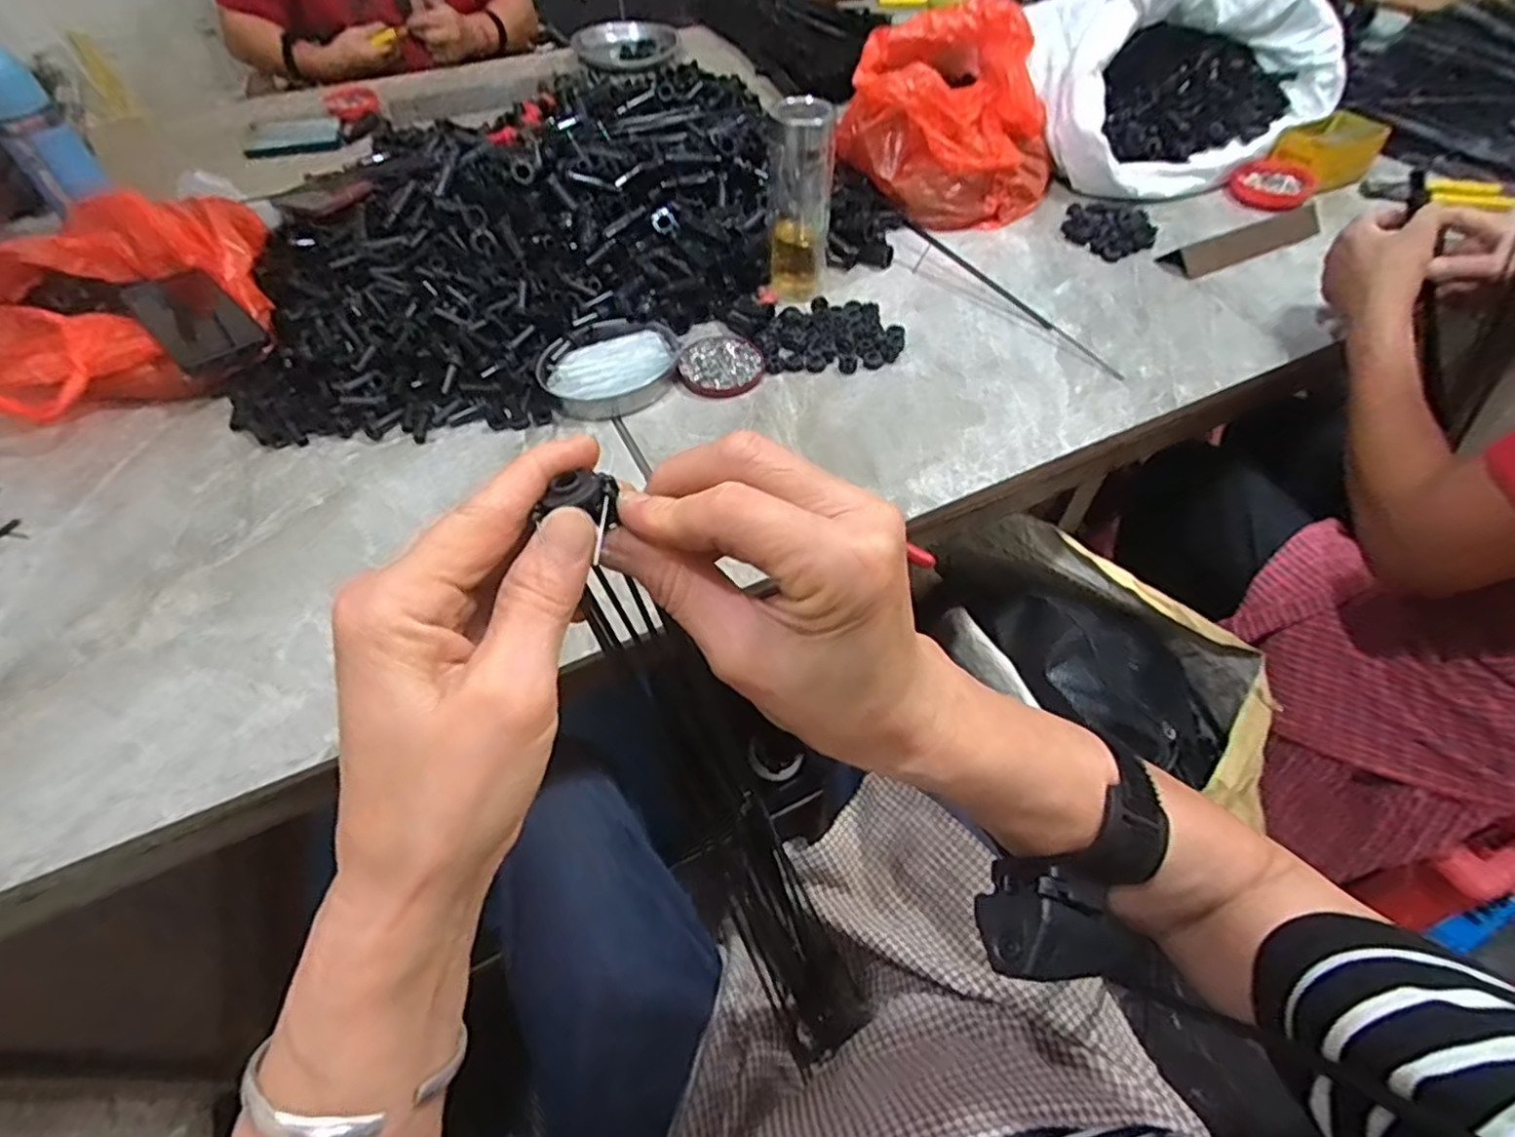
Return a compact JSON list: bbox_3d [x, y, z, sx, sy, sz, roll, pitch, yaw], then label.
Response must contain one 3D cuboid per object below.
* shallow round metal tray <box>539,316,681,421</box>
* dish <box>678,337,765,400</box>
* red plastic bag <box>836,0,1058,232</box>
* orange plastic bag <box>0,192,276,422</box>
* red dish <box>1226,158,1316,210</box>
[{"bbox_3d":[-0.136,-0.193,0.660,0.135,0.030,0.093,-24,56,-17],"label":"shallow round metal tray"},{"bbox_3d":[-0.037,-0.198,0.676,0.079,0.010,0.078,0,53,0],"label":"dish"},{"bbox_3d":[0.244,-0.555,0.852,0.248,0.160,0.255,13,54,10],"label":"red plastic bag"},{"bbox_3d":[-0.611,-0.259,0.667,0.268,0.098,0.265,-29,58,-20],"label":"orange plastic bag"},{"bbox_3d":[0.646,-0.479,0.866,0.086,0.028,0.085,0,53,0],"label":"red dish"}]

